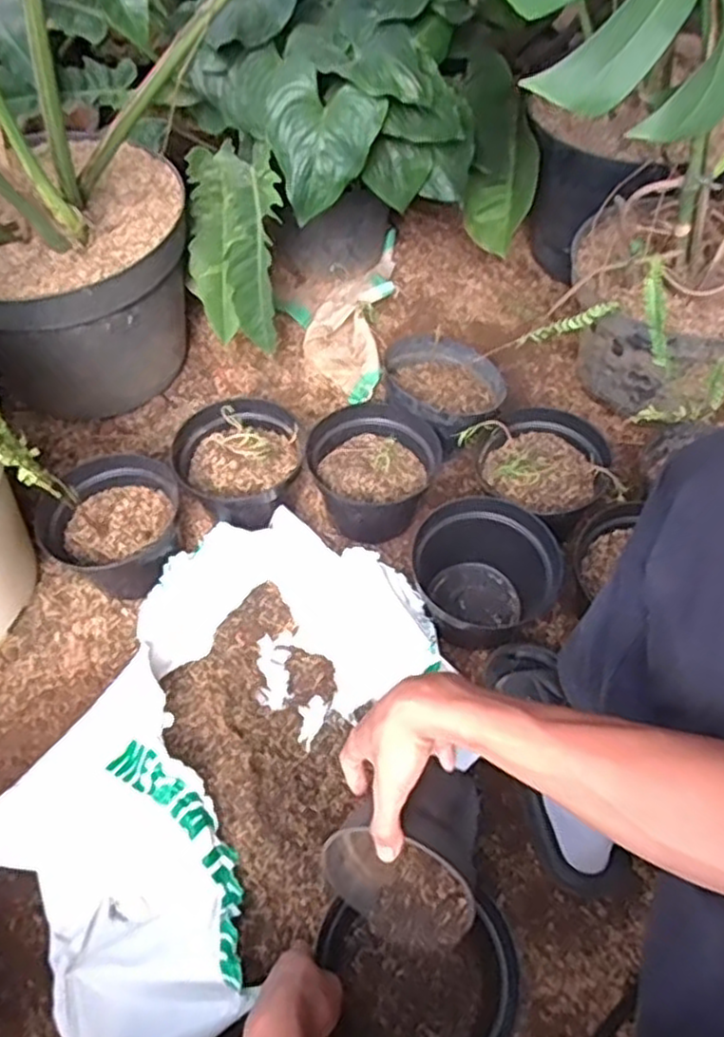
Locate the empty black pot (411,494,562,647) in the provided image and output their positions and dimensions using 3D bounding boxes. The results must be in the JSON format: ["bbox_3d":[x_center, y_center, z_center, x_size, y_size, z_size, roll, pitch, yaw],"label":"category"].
[{"bbox_3d":[0.153,0.070,0.921,0.168,0.127,0.157,0,55,0],"label":"empty black pot"}]

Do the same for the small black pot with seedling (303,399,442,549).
[{"bbox_3d":[0.009,-0.057,1.006,0.164,0.122,0.163,0,55,0],"label":"small black pot with seedling"}]

